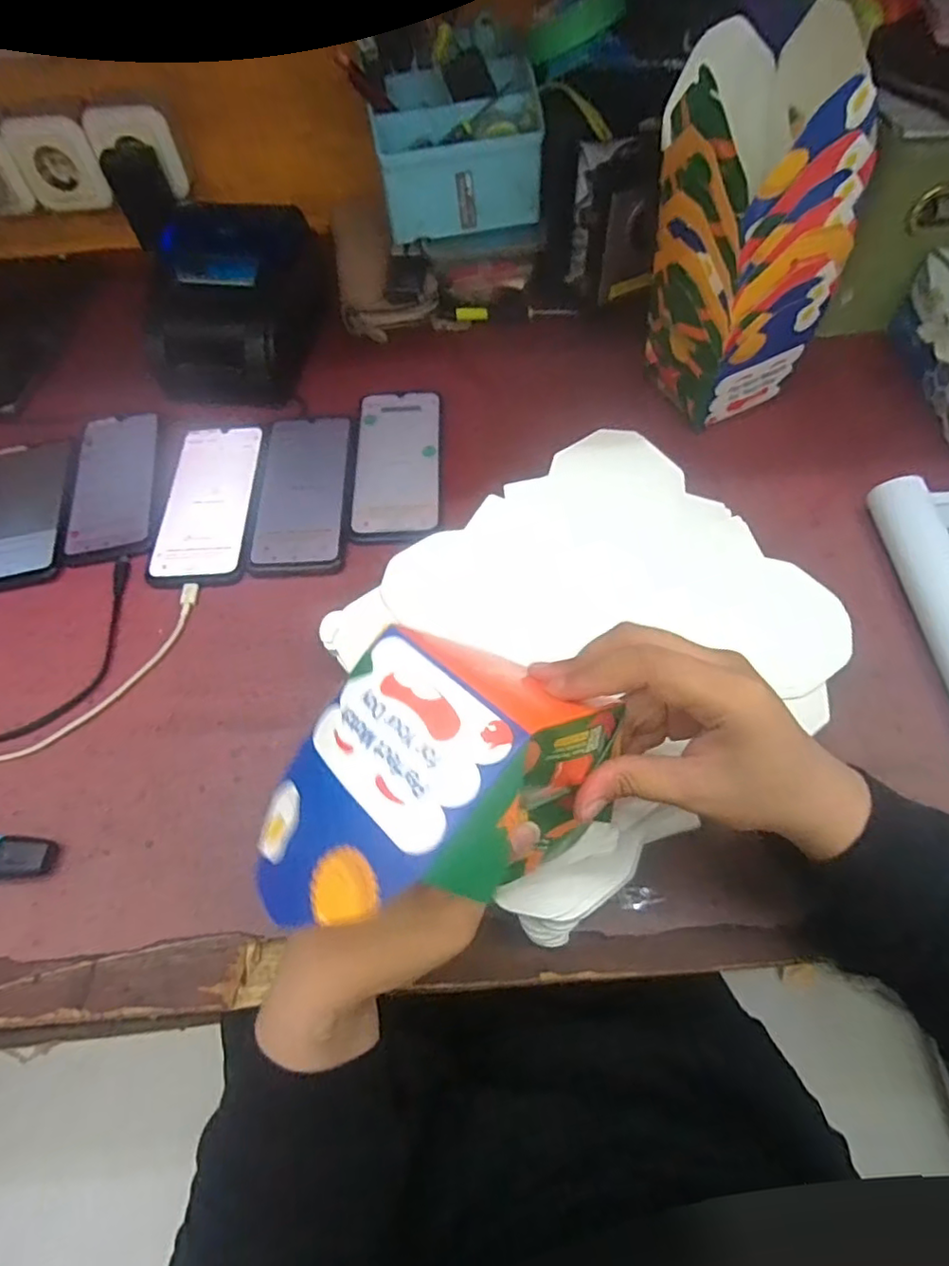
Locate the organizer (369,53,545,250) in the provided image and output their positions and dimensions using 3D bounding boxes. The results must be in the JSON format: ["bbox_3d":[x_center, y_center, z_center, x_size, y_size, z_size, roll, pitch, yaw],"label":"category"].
[{"bbox_3d":[-0.016,-0.443,0.571,0.153,0.095,0.074,-8,60,-2],"label":"organizer"}]

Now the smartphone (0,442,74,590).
[{"bbox_3d":[-0.391,-0.105,0.527,0.073,0.004,0.150,-11,64,-4],"label":"smartphone"}]

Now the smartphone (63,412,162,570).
[{"bbox_3d":[-0.321,-0.135,0.544,0.074,0.005,0.166,-10,64,-4],"label":"smartphone"}]

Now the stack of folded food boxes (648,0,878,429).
[{"bbox_3d":[0.195,-0.292,0.476,0.123,0.235,0.134,-21,65,-9],"label":"stack of folded food boxes"}]

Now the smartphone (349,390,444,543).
[{"bbox_3d":[-0.067,-0.153,0.542,0.078,0.006,0.168,-2,64,0],"label":"smartphone"}]

